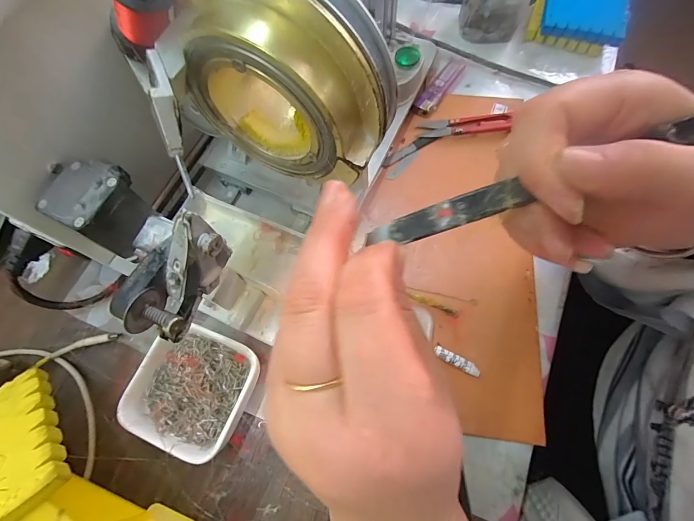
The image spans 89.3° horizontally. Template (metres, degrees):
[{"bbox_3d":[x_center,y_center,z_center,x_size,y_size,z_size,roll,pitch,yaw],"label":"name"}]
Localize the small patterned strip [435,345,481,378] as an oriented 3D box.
[{"bbox_3d":[0.085,0.076,0.269,0.036,0.004,0.009,26,73,12],"label":"small patterned strip"}]

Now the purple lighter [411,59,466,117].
[{"bbox_3d":[0.098,-0.181,0.366,0.019,0.012,0.081,35,75,15],"label":"purple lighter"}]

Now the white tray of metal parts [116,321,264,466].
[{"bbox_3d":[-0.115,0.095,0.266,0.083,0.031,0.081,19,71,10],"label":"white tray of metal parts"}]

